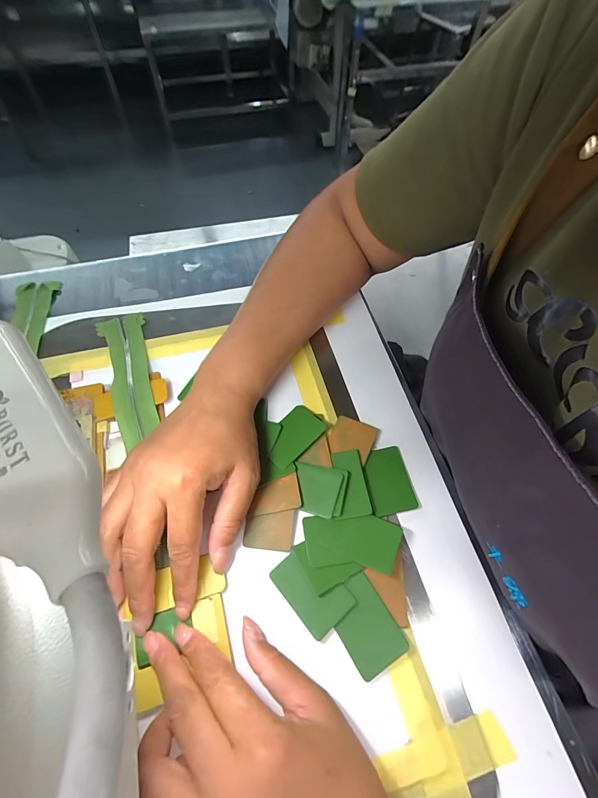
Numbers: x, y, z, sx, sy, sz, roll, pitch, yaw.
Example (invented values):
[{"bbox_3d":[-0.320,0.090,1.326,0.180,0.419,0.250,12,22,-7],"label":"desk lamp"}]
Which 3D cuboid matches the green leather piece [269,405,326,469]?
[{"bbox_3d":[-0.006,0.029,0.291,0.033,0.006,0.054,41,67,19],"label":"green leather piece"}]

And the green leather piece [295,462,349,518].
[{"bbox_3d":[0.015,0.069,0.269,0.043,0.004,0.037,12,61,5],"label":"green leather piece"}]

